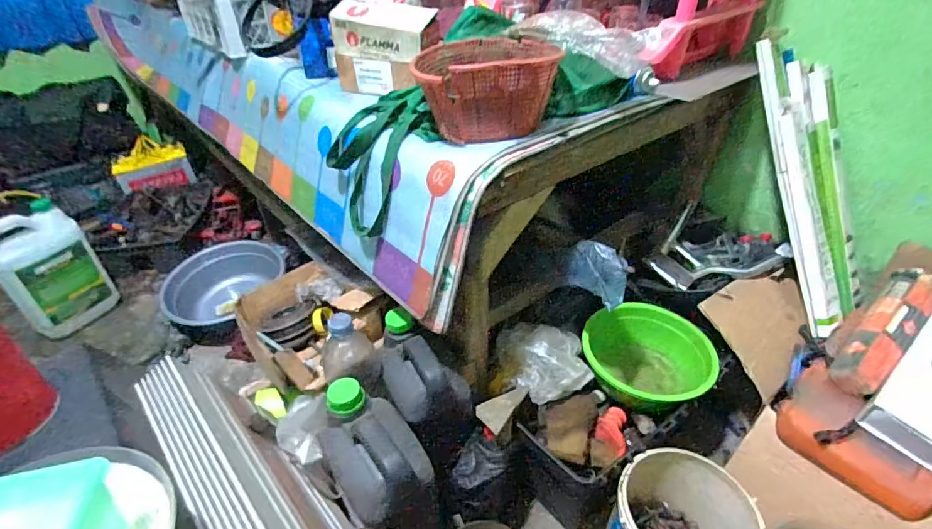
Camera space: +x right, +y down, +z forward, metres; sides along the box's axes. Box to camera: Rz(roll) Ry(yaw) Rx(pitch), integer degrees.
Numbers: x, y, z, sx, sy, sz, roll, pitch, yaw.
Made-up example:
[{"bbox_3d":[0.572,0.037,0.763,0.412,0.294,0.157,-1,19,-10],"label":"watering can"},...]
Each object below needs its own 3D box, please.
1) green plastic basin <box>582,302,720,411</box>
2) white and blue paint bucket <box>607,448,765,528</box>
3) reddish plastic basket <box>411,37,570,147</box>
[{"bbox_3d":[0.322,0.177,0.840,0.224,0.094,0.197,22,43,29],"label":"green plastic basin"},{"bbox_3d":[0.299,0.382,0.659,0.173,0.153,0.184,-1,37,1],"label":"white and blue paint bucket"},{"bbox_3d":[0.030,-0.237,0.648,0.184,0.115,0.174,6,37,11],"label":"reddish plastic basket"}]

